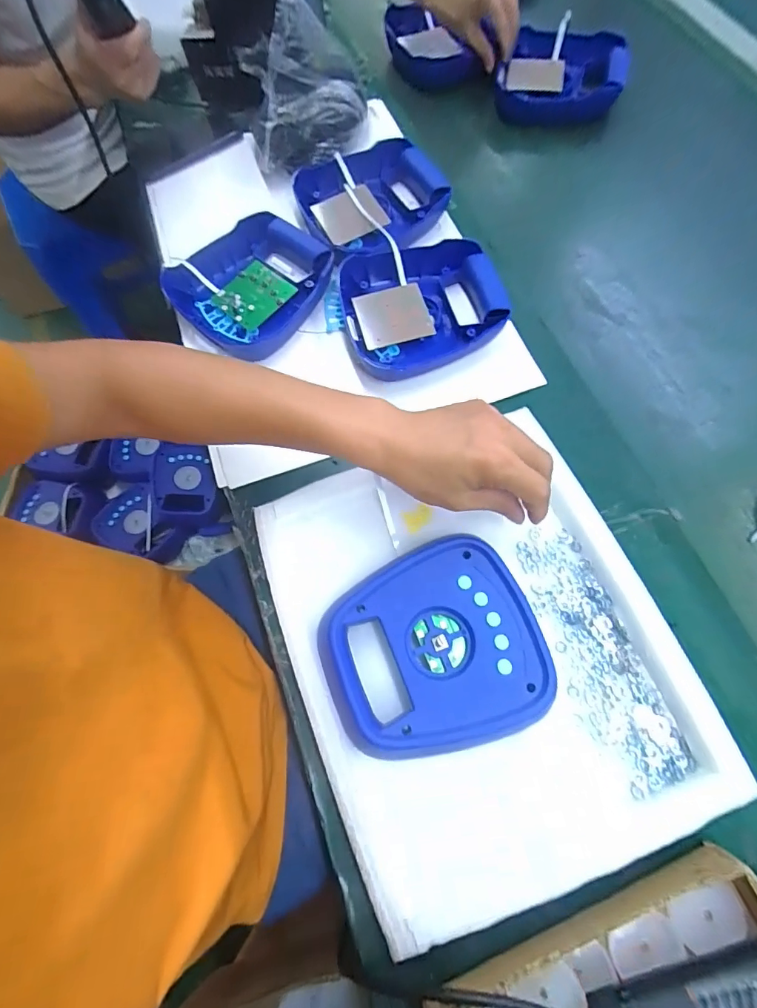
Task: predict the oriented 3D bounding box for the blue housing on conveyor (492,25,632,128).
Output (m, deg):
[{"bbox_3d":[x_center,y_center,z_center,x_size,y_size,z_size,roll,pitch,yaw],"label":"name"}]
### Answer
[{"bbox_3d":[0.274,-0.652,0.675,0.178,0.080,0.126,18,73,10],"label":"blue housing on conveyor"}]

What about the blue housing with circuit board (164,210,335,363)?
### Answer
[{"bbox_3d":[-0.157,-0.275,0.546,0.171,0.046,0.175,38,77,15],"label":"blue housing with circuit board"}]

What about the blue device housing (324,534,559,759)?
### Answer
[{"bbox_3d":[0.043,0.115,0.363,0.171,0.031,0.149,-17,70,-3],"label":"blue device housing"}]

